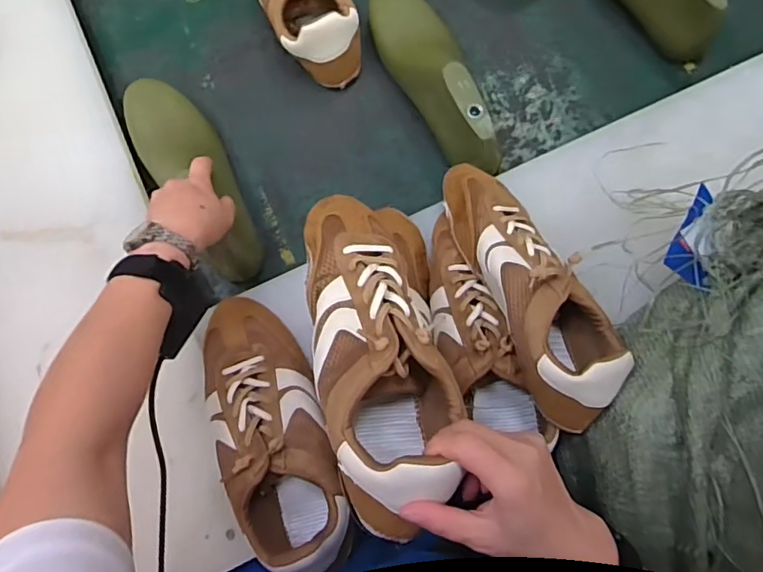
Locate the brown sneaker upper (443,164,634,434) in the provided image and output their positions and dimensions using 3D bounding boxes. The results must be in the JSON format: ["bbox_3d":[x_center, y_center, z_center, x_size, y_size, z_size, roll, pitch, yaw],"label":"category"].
[{"bbox_3d":[0.137,-0.007,0.495,0.090,0.089,0.269,-21,77,-2],"label":"brown sneaker upper"}]

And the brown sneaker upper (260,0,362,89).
[{"bbox_3d":[-0.104,-0.372,0.681,0.100,0.070,0.255,-22,77,-2],"label":"brown sneaker upper"}]

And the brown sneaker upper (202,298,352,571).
[{"bbox_3d":[-0.108,0.134,0.509,0.083,0.074,0.255,-21,77,-2],"label":"brown sneaker upper"}]

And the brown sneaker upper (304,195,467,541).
[{"bbox_3d":[-0.005,0.036,0.414,0.087,0.091,0.237,-14,66,-2],"label":"brown sneaker upper"}]

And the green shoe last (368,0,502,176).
[{"bbox_3d":[0.061,-0.252,0.633,0.086,0.096,0.280,-23,75,-4],"label":"green shoe last"}]

